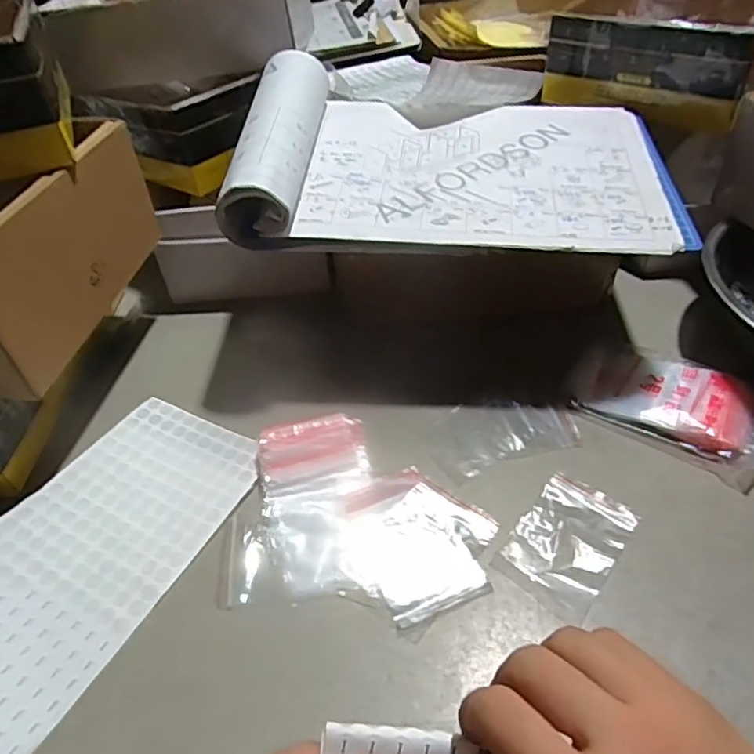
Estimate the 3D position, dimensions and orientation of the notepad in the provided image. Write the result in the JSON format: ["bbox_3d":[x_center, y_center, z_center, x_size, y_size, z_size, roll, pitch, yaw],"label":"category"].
[{"bbox_3d":[0.065,-0.177,0.448,0.317,0.059,0.223,3,43,5],"label":"notepad"}]

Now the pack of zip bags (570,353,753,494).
[{"bbox_3d":[0.224,0.022,0.438,0.135,0.024,0.084,29,51,30],"label":"pack of zip bags"}]

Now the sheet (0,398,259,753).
[{"bbox_3d":[-0.186,0.110,0.357,0.122,0.025,0.249,20,47,23],"label":"sheet"}]

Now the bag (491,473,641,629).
[{"bbox_3d":[0.120,0.102,0.367,0.059,0.005,0.090,27,50,28],"label":"bag"}]

